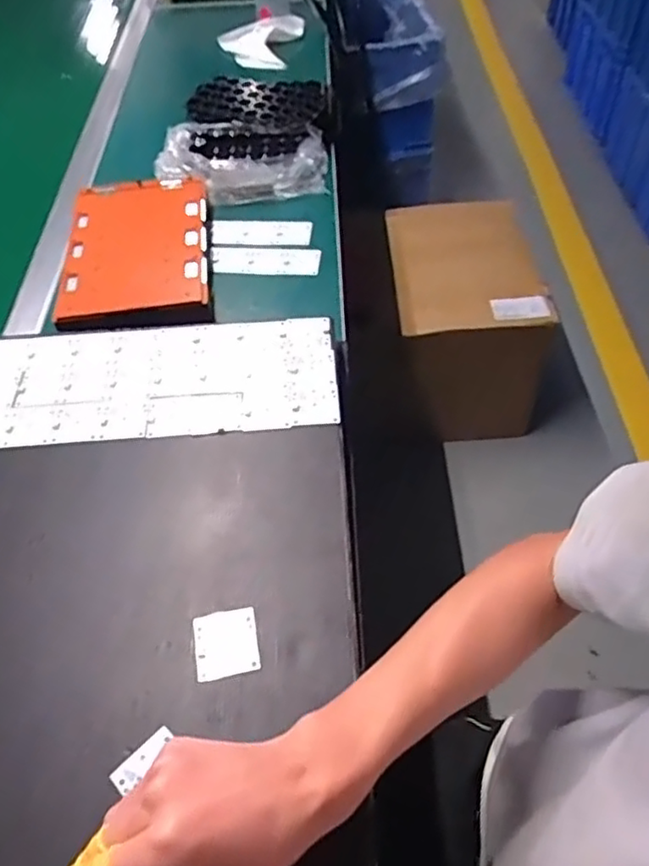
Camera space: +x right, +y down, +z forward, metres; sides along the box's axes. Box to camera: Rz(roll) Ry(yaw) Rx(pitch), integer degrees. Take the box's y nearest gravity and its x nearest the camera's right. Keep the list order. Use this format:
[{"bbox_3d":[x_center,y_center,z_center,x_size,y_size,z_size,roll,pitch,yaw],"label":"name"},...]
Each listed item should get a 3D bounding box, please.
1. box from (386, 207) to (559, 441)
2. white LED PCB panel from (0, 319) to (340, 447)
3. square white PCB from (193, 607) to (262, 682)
[{"bbox_3d":[0.311,-0.257,1.457,0.321,0.371,0.376,0,53,3],"label":"box"},{"bbox_3d":[-0.170,-0.054,0.651,0.358,0.008,0.140,-4,54,1],"label":"white LED PCB panel"},{"bbox_3d":[-0.073,0.155,0.484,0.047,0.004,0.048,-9,53,-4],"label":"square white PCB"}]

